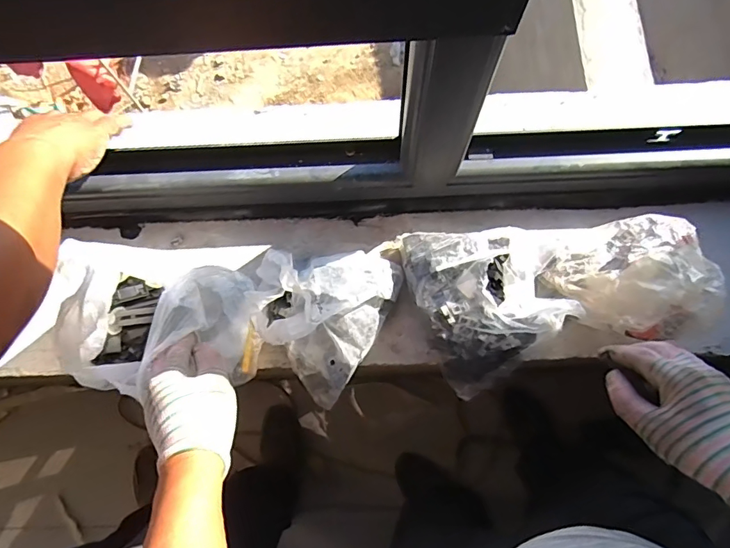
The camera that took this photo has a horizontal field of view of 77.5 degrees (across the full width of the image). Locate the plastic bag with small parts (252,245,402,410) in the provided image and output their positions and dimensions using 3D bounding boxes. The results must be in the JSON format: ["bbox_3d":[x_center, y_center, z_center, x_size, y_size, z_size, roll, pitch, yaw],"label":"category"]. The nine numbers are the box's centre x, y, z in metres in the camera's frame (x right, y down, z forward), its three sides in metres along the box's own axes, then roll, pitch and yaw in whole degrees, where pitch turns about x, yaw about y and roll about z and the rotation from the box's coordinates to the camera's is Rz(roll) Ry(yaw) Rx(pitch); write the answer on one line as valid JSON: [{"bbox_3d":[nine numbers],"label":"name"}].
[{"bbox_3d":[-0.033,0.051,0.520,0.168,0.148,0.180,-11,77,-1],"label":"plastic bag with small parts"}]

